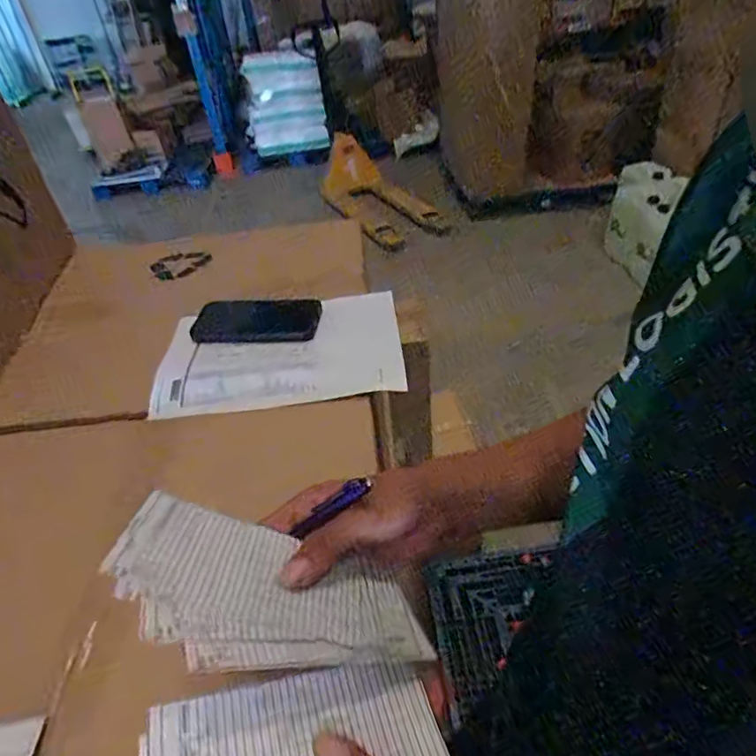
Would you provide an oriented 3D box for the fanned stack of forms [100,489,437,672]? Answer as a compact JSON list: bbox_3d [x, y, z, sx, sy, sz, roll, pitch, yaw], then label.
[{"bbox_3d":[-0.059,0.125,0.312,0.180,0.015,0.110,19,19,-13],"label":"fanned stack of forms"}]

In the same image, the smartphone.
[{"bbox_3d":[-0.163,-0.081,0.718,0.165,0.018,0.081,-3,40,4],"label":"smartphone"}]

